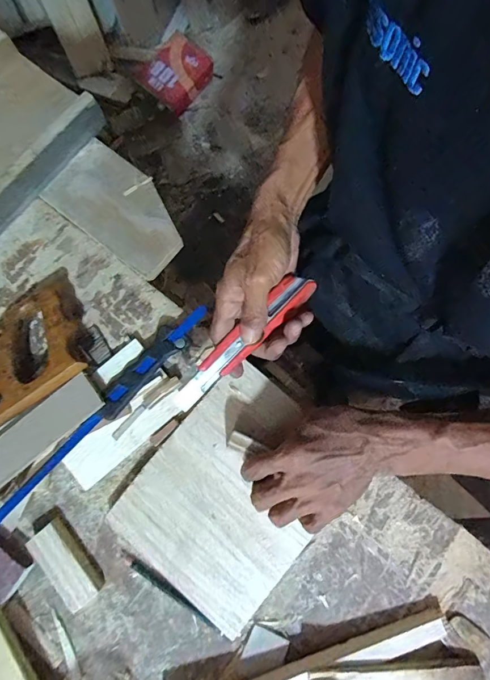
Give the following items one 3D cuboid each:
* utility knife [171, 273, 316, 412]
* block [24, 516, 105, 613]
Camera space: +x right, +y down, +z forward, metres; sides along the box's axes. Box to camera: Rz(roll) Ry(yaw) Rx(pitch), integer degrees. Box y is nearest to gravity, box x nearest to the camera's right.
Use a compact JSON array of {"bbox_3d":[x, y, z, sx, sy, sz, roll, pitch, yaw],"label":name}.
[{"bbox_3d":[-0.003,0.000,0.366,0.172,0.013,0.025,-43,83,-1],"label":"utility knife"},{"bbox_3d":[-0.176,0.218,0.378,0.036,0.017,0.080,-40,83,-8],"label":"block"}]

